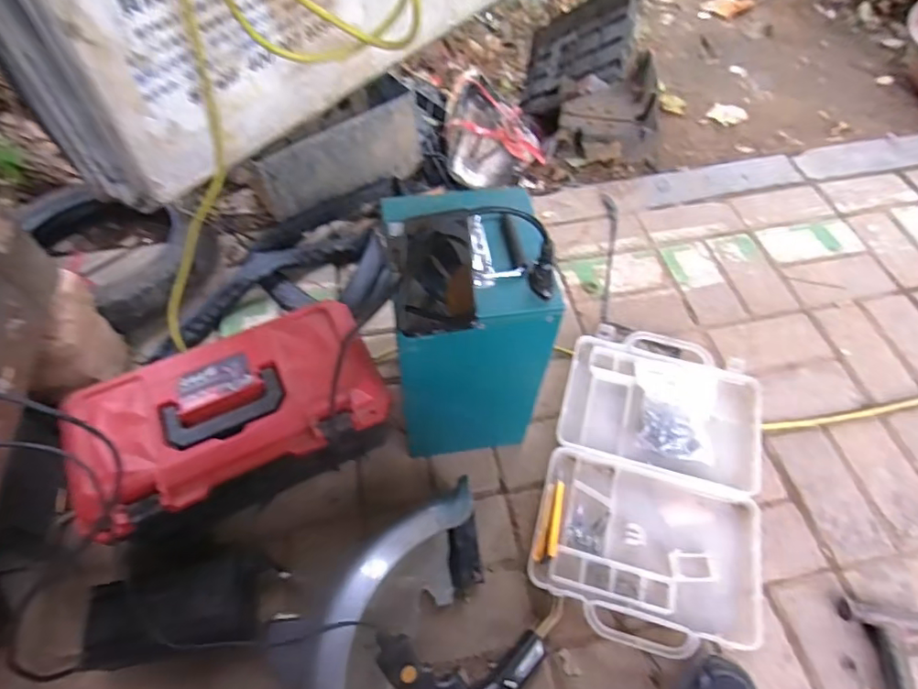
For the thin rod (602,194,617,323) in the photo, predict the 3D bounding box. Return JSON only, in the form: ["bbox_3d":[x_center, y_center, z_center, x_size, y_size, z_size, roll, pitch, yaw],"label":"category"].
[{"bbox_3d":[0.283,-0.169,1.027,0.029,0.007,0.324,7,57,4],"label":"thin rod"}]

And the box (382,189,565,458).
[{"bbox_3d":[0.007,-0.017,0.686,0.168,0.307,0.195,-7,57,-5],"label":"box"}]

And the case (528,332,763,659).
[{"bbox_3d":[0.277,0.179,0.775,0.290,0.043,0.451,14,58,8],"label":"case"}]

